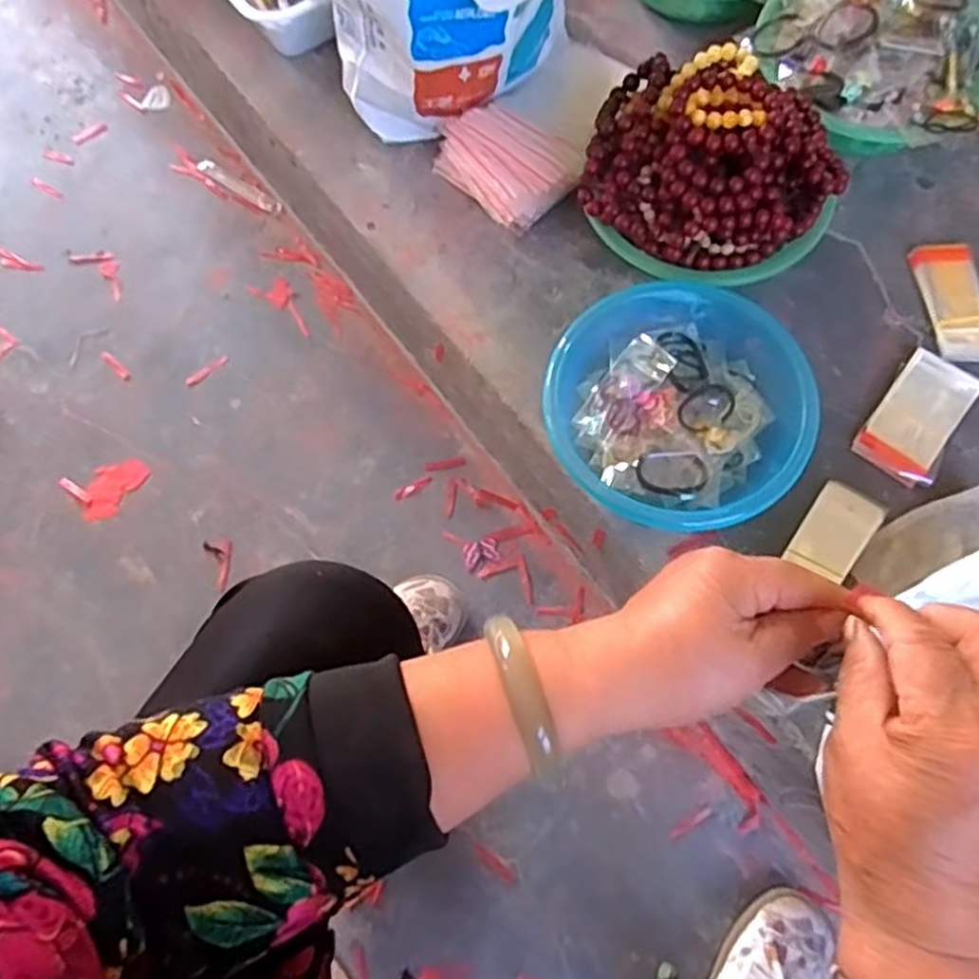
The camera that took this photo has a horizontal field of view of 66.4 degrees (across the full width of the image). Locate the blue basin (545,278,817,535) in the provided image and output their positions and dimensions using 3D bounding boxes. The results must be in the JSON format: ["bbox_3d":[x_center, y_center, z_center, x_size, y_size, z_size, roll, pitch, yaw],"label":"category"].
[{"bbox_3d":[0.165,-0.077,0.672,0.214,0.078,0.220,-1,71,2],"label":"blue basin"}]

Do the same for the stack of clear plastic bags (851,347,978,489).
[{"bbox_3d":[0.394,-0.066,0.688,0.071,0.022,0.131,32,76,12],"label":"stack of clear plastic bags"}]

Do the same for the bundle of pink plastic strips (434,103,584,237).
[{"bbox_3d":[0.017,-0.336,0.770,0.094,0.069,0.147,-40,74,-10],"label":"bundle of pink plastic strips"}]

